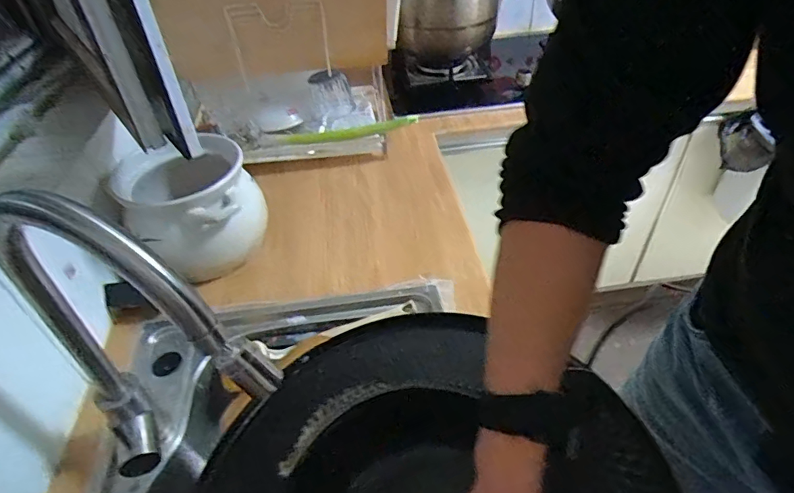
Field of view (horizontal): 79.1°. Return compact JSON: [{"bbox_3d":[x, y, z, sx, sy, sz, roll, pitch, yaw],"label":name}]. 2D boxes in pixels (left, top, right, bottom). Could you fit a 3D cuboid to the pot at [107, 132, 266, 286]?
[{"bbox_3d":[-0.318,-0.054,0.776,0.199,0.153,0.186,-22,45,-20],"label":"pot"}]

